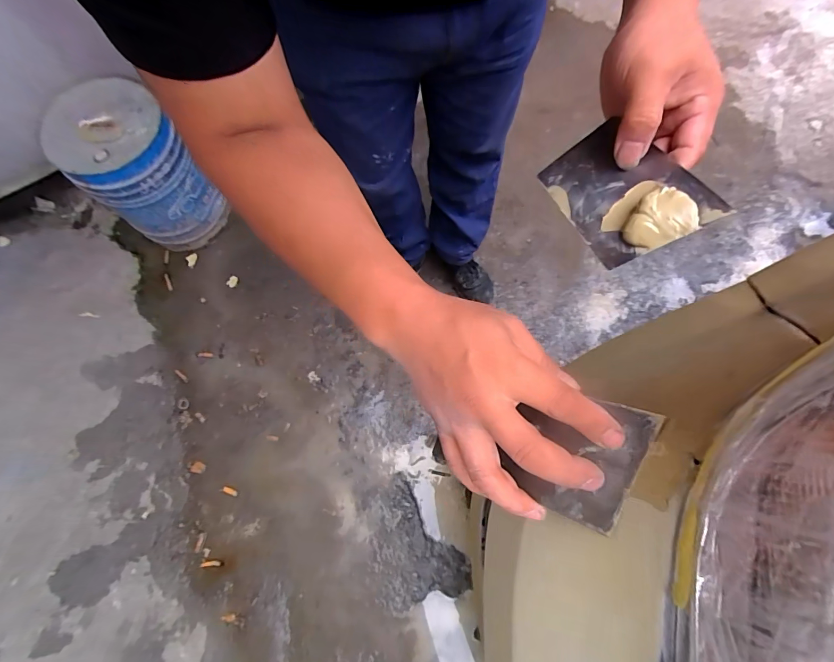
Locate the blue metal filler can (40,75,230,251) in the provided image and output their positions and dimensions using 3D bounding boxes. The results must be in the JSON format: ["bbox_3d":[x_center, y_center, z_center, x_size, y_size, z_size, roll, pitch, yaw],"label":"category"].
[{"bbox_3d":[-0.698,-0.402,1.017,0.247,0.356,0.249,0,75,0],"label":"blue metal filler can"}]

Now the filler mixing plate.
[{"bbox_3d":[0.144,-0.108,0.284,0.072,0.014,0.132,-34,48,24],"label":"filler mixing plate"}]

